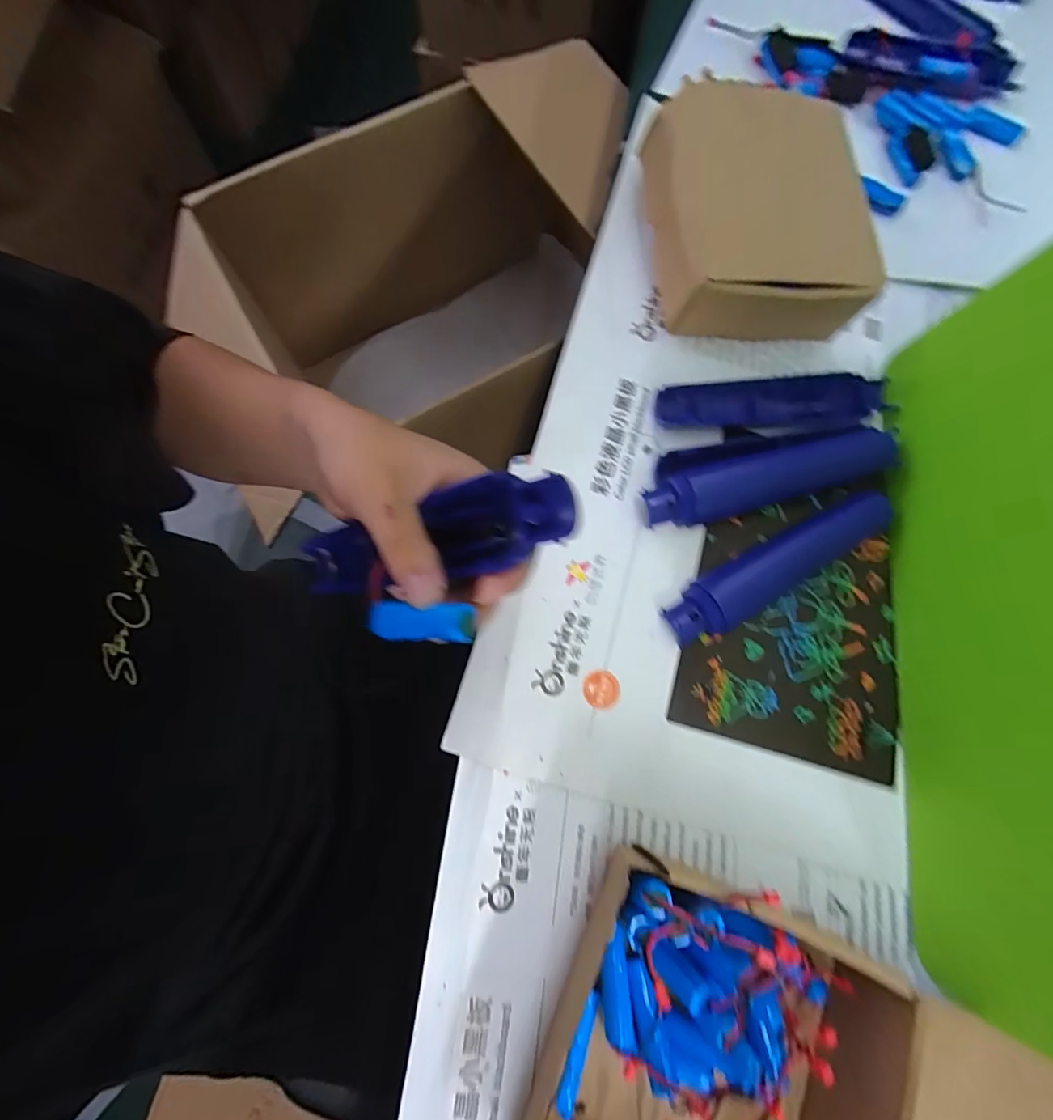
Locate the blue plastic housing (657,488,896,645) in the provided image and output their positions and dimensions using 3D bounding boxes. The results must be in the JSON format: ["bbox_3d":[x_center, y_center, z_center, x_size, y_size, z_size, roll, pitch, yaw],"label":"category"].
[{"bbox_3d":[0.169,0.003,0.318,0.170,0.018,0.035,-27,78,-7],"label":"blue plastic housing"}]

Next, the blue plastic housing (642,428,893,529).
[{"bbox_3d":[0.162,-0.054,0.326,0.167,0.022,0.033,-14,77,-4],"label":"blue plastic housing"}]

